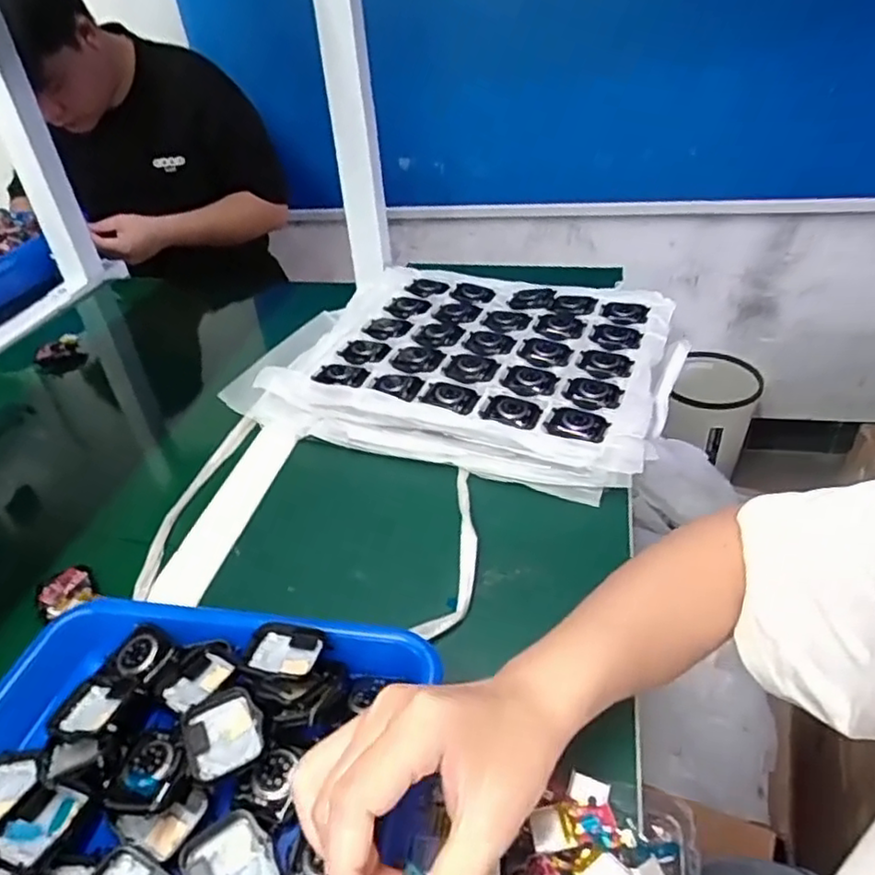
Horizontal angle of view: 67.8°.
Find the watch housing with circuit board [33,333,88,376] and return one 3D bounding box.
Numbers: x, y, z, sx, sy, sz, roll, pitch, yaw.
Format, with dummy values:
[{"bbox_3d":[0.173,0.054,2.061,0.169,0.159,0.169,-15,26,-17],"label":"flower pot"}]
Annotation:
[{"bbox_3d":[-0.429,-0.092,0.741,0.050,0.037,0.021,-27,42,-26],"label":"watch housing with circuit board"}]

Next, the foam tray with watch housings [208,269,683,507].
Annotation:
[{"bbox_3d":[0.026,-0.071,0.607,0.357,0.055,0.240,12,40,22],"label":"foam tray with watch housings"}]

